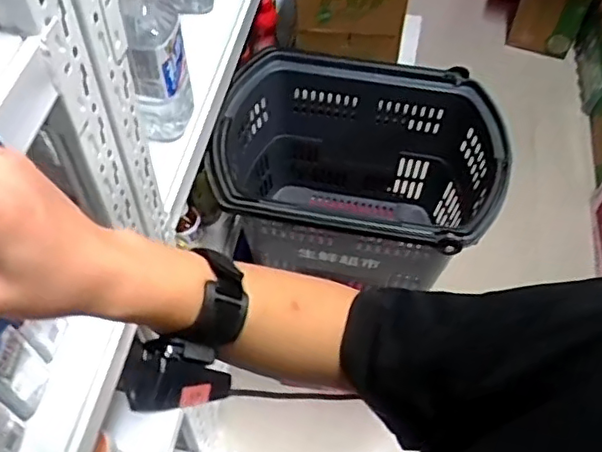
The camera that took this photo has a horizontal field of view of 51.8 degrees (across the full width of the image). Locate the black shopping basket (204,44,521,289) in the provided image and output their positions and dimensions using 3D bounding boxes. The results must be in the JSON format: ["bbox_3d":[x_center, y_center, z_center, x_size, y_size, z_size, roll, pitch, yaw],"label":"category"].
[{"bbox_3d":[0.100,-0.051,1.161,0.475,0.357,0.372,10,57,4],"label":"black shopping basket"}]

